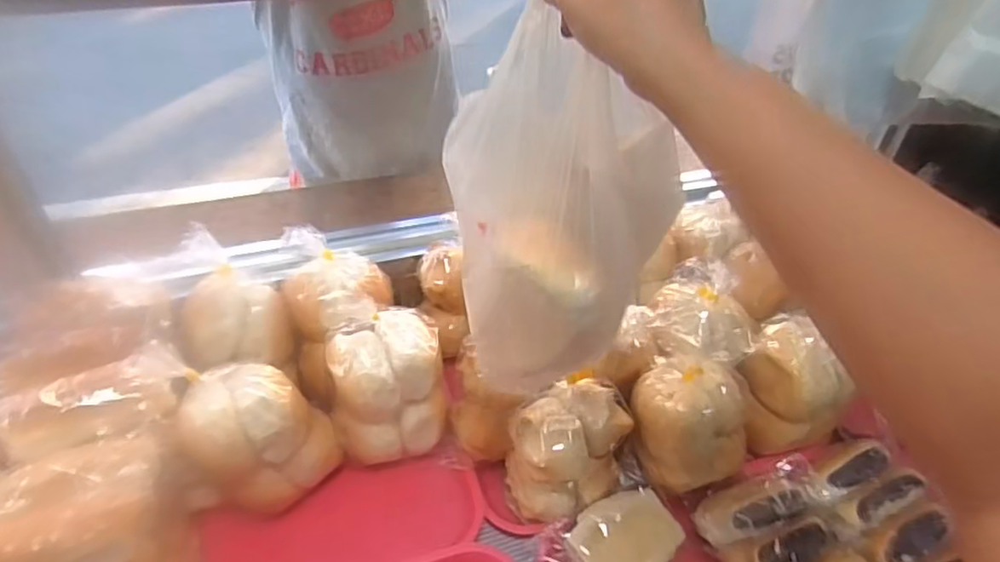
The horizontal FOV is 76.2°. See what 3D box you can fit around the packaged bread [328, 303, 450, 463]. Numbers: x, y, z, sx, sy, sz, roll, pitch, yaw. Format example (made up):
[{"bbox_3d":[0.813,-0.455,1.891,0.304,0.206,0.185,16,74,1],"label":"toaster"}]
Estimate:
[{"bbox_3d":[-0.108,0.104,0.641,0.113,0.126,0.096,-8,44,-12],"label":"packaged bread"}]

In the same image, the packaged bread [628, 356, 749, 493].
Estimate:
[{"bbox_3d":[0.191,0.134,0.613,0.123,0.112,0.080,-2,43,-5],"label":"packaged bread"}]

